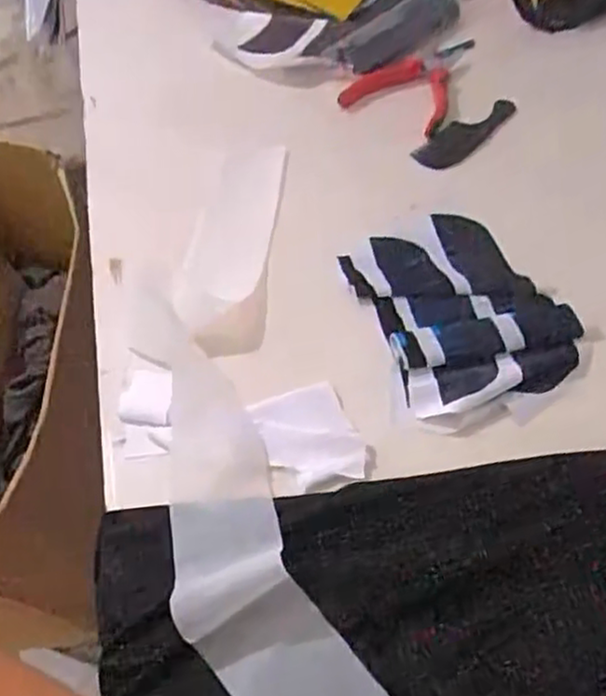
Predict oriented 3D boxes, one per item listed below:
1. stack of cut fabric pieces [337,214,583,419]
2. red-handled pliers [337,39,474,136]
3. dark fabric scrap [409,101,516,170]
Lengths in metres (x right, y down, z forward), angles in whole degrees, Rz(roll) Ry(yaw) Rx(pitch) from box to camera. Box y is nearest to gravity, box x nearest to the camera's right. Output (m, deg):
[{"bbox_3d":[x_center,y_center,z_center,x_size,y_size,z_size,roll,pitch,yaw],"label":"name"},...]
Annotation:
[{"bbox_3d":[0.123,-0.039,0.560,0.145,0.012,0.193,-14,52,-10],"label":"stack of cut fabric pieces"},{"bbox_3d":[0.127,-0.309,0.780,0.110,0.024,0.208,20,54,17],"label":"red-handled pliers"},{"bbox_3d":[0.179,-0.226,0.736,0.154,0.017,0.040,-37,59,-25],"label":"dark fabric scrap"}]

